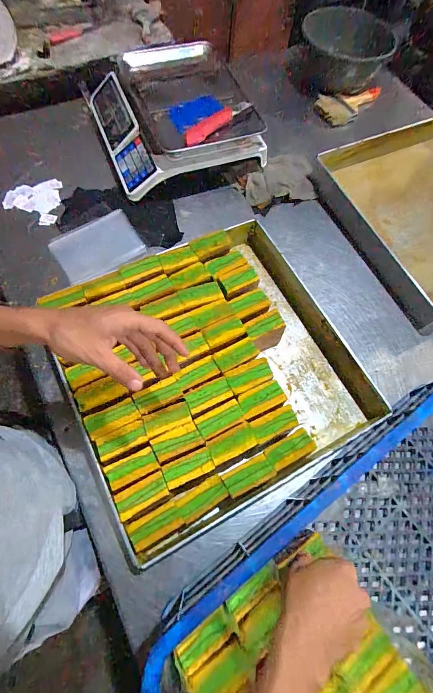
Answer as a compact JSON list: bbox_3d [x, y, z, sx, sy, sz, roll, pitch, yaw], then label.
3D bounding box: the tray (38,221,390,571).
[{"bbox_3d":[0.000,0.023,0.568,0.474,0.078,0.442,-25,70,-12],"label":"tray"}]

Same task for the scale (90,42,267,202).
[{"bbox_3d":[-0.086,-0.522,0.743,0.341,0.125,0.313,-16,69,-9],"label":"scale"}]

